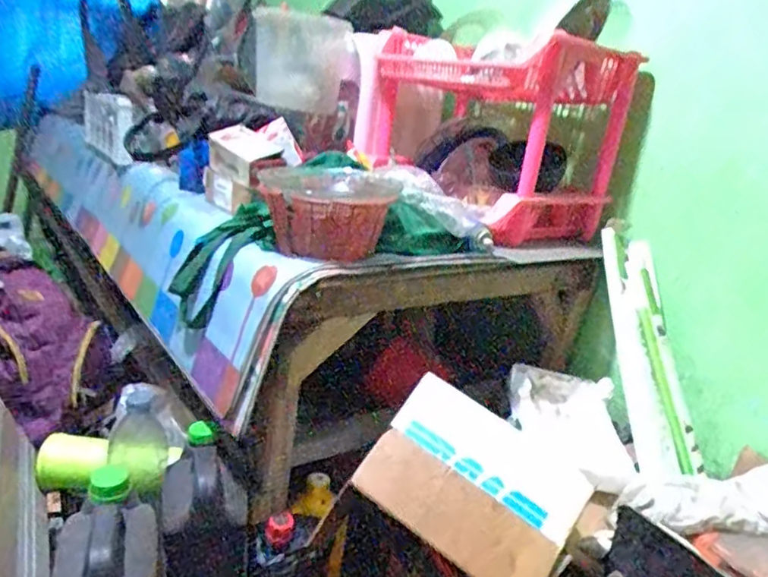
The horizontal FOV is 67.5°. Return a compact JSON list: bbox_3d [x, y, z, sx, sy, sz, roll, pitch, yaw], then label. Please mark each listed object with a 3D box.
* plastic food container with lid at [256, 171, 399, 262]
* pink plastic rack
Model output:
[{"bbox_3d":[-0.092,-0.115,0.884,0.179,0.110,0.197,-2,20,-27],"label":"plastic food container with lid"},{"bbox_3d":[0.207,-0.311,1.172,0.388,0.334,0.457,-3,21,-29],"label":"pink plastic rack"}]

